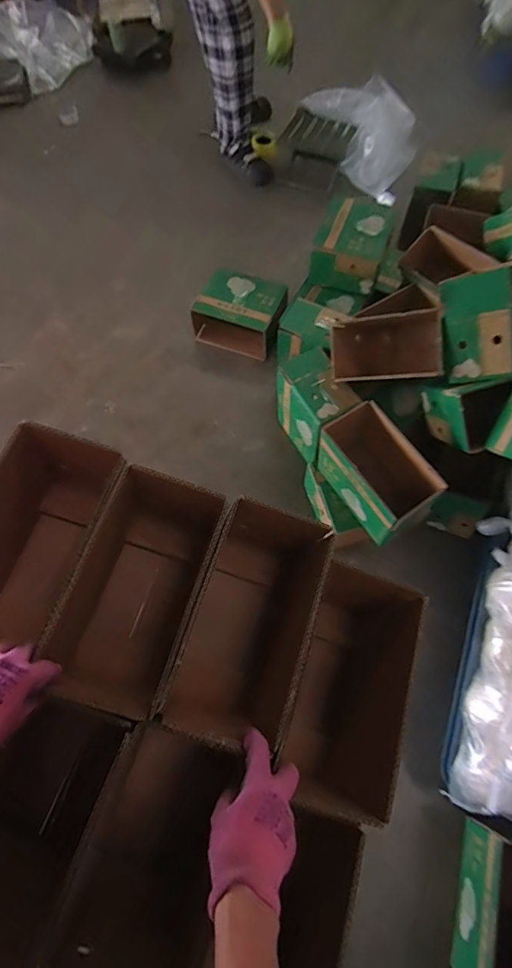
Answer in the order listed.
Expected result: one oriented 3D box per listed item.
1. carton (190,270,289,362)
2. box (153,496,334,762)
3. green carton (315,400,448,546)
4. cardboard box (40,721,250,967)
[{"bbox_3d":[-0.049,-0.574,1.593,0.287,0.170,0.213,24,67,12],"label":"carton"},{"bbox_3d":[-0.010,0.196,0.666,0.164,0.246,0.296,17,69,5],"label":"box"},{"bbox_3d":[0.280,-0.024,1.111,0.135,0.199,0.282,-30,68,-13],"label":"green carton"},{"bbox_3d":[-0.113,0.447,0.574,0.141,0.276,0.280,20,69,6],"label":"cardboard box"}]

